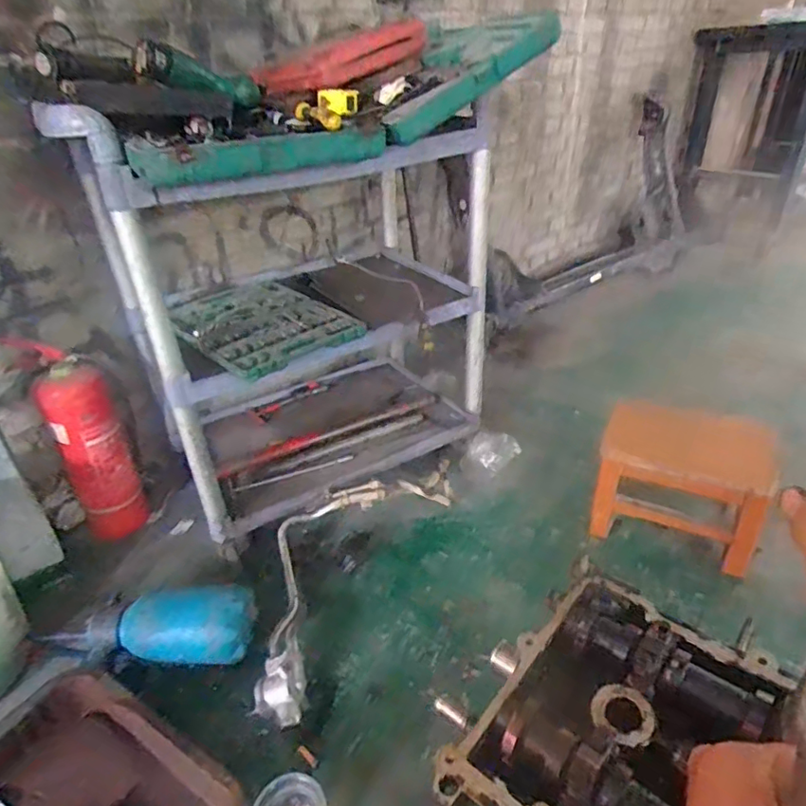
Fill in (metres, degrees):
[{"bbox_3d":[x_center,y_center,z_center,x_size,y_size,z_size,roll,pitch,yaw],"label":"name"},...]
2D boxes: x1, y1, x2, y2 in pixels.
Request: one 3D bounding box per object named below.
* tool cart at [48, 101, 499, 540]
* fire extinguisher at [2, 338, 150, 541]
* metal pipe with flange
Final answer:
[{"bbox_3d":[-0.223,-0.212,1.246,0.710,0.801,0.489,-23,37,-29],"label":"tool cart"},{"bbox_3d":[-0.677,0.081,1.212,0.137,0.446,0.127,-23,37,-29],"label":"fire extinguisher"},{"bbox_3d":[-0.160,0.319,1.103,0.239,0.085,0.557,11,36,24],"label":"metal pipe with flange"}]

